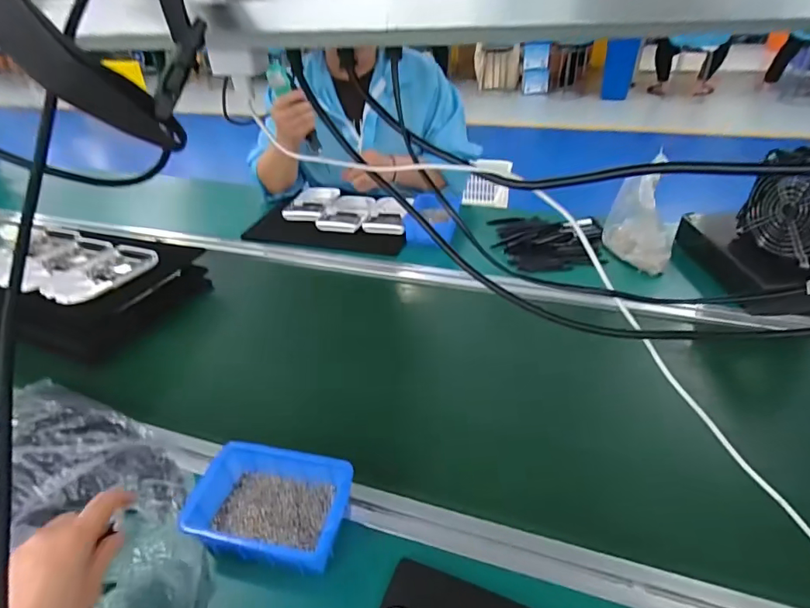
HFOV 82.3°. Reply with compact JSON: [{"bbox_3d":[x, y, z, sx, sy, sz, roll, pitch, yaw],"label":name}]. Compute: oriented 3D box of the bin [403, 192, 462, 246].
[{"bbox_3d":[0.056,-0.181,0.972,0.113,0.059,0.167,2,37,13],"label":"bin"}]

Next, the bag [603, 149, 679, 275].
[{"bbox_3d":[0.409,-0.157,0.792,0.114,0.184,0.094,9,39,22],"label":"bag"}]

